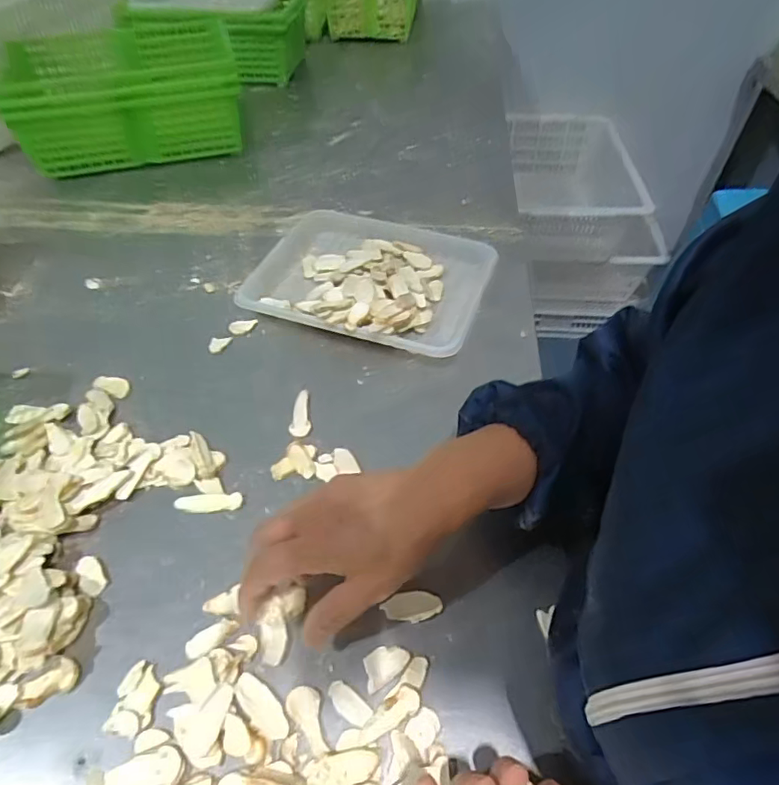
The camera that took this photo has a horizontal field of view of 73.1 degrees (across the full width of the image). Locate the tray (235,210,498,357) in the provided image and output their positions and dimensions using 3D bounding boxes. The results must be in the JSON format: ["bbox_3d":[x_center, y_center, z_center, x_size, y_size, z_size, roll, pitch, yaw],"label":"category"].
[{"bbox_3d":[-0.025,-0.144,0.626,0.272,0.041,0.234,13,50,13],"label":"tray"}]

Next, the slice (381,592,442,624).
[{"bbox_3d":[0.017,0.158,0.387,0.043,0.012,0.019,-10,49,-7],"label":"slice"}]

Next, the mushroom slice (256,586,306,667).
[{"bbox_3d":[-0.082,0.168,0.383,0.027,0.011,0.054,11,57,11],"label":"mushroom slice"}]

